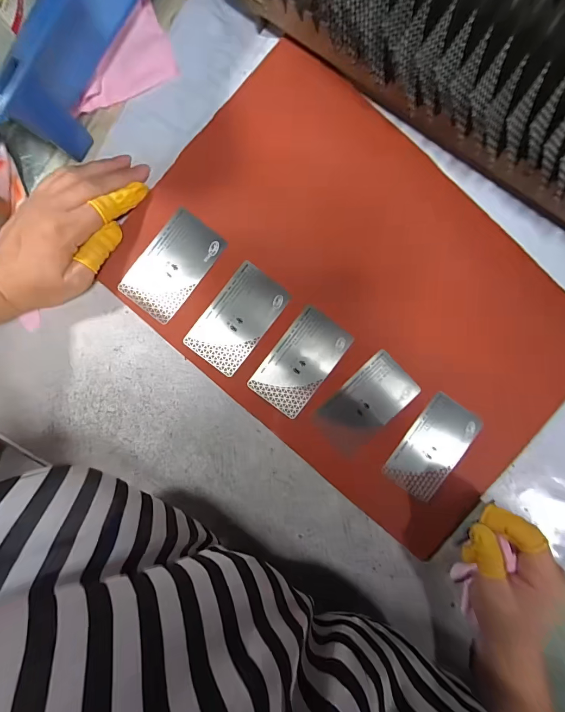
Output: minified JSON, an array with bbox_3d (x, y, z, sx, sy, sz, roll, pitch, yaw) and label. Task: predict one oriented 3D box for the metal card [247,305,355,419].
[{"bbox_3d":[0.016,0.005,0.293,0.049,0.004,0.087,38,90,-2],"label":"metal card"}]

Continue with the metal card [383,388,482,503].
[{"bbox_3d":[0.132,0.079,0.299,0.051,0.004,0.087,36,89,-1],"label":"metal card"}]

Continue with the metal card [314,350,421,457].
[{"bbox_3d":[0.072,0.041,0.295,0.085,0.004,0.049,-44,91,1],"label":"metal card"}]

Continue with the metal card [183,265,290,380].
[{"bbox_3d":[-0.037,-0.031,0.290,0.050,0.004,0.088,38,89,-4],"label":"metal card"}]

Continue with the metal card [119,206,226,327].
[{"bbox_3d":[-0.091,-0.075,0.286,0.051,0.004,0.087,38,89,-2],"label":"metal card"}]

